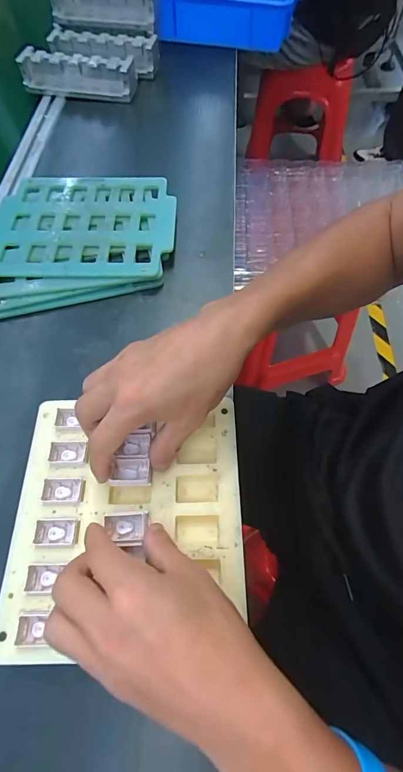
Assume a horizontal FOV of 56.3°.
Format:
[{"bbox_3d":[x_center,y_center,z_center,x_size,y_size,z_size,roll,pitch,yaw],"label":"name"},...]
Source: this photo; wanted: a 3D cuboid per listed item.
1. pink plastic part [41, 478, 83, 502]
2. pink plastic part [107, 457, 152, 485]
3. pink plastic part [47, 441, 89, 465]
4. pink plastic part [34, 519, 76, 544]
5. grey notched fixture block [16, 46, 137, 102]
[{"bbox_3d":[-0.115,0.087,0.312,0.031,0.012,0.019,0,64,0],"label":"pink plastic part"},{"bbox_3d":[-0.057,0.070,0.307,0.032,0.013,0.023,1,64,0],"label":"pink plastic part"},{"bbox_3d":[-0.116,0.058,0.327,0.031,0.011,0.021,-4,64,-2],"label":"pink plastic part"},{"bbox_3d":[-0.114,0.114,0.296,0.030,0.008,0.019,0,64,0],"label":"pink plastic part"},{"bbox_3d":[-0.212,-0.535,0.645,0.193,0.049,0.053,8,62,7],"label":"grey notched fixture block"}]

